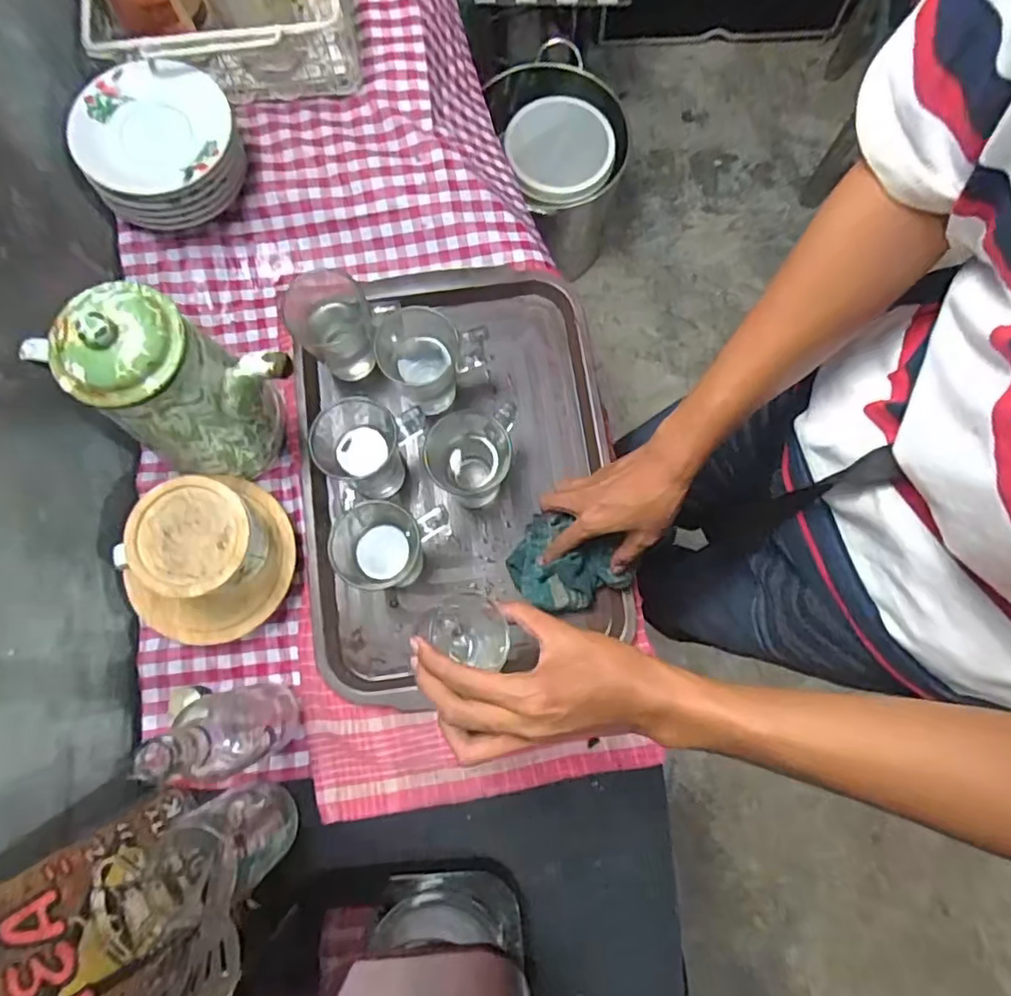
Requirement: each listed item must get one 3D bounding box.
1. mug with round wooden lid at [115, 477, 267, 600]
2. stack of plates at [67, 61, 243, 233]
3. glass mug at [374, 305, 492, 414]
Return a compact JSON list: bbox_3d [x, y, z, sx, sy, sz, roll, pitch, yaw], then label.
[{"bbox_3d":[-0.261,0.037,0.531,0.097,0.071,0.096,0,78,0],"label":"mug with round wooden lid"},{"bbox_3d":[-0.335,-0.345,0.607,0.142,0.073,0.135,-19,79,-4],"label":"stack of plates"},{"bbox_3d":[-0.071,-0.126,0.589,0.106,0.097,0.087,-3,78,-1],"label":"glass mug"}]

